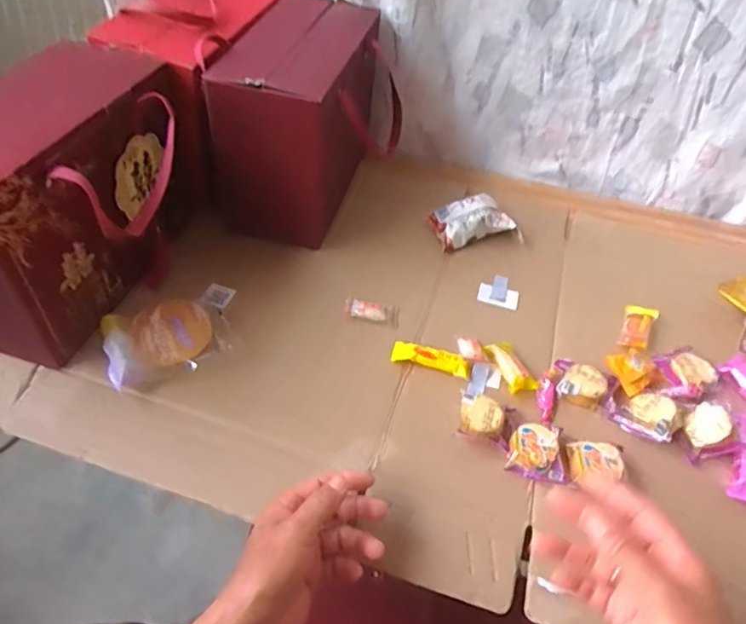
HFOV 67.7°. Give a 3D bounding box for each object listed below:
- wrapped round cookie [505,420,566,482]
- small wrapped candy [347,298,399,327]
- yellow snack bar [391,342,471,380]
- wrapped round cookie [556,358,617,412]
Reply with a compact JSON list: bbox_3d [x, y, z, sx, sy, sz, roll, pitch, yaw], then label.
[{"bbox_3d":[0.145,0.123,0.495,0.047,0.021,0.047,11,46,3],"label":"wrapped round cookie"},{"bbox_3d":[0.000,0.001,0.609,0.059,0.013,0.021,8,46,1],"label":"small wrapped candy"},{"bbox_3d":[0.059,0.048,0.567,0.079,0.013,0.022,16,46,8],"label":"yellow snack bar"},{"bbox_3d":[0.206,0.073,0.549,0.056,0.018,0.047,24,48,15],"label":"wrapped round cookie"}]

